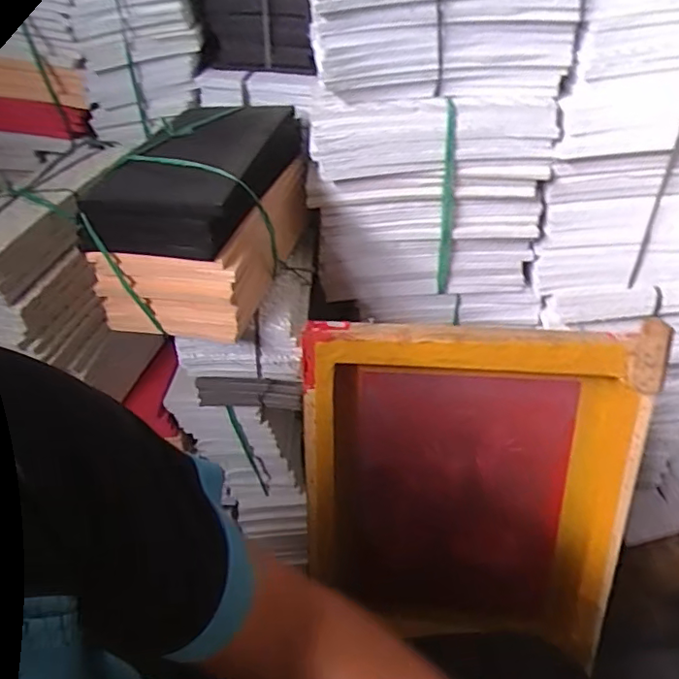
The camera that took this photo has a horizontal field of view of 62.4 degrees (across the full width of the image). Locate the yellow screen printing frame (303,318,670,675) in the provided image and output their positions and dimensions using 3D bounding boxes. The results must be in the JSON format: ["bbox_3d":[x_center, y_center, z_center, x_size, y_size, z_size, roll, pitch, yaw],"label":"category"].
[{"bbox_3d":[0.151,0.190,0.689,0.382,0.441,0.060,1,20,8],"label":"yellow screen printing frame"}]

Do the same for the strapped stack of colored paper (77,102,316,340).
[{"bbox_3d":[-0.154,-0.159,0.693,0.161,0.165,0.319,8,41,14],"label":"strapped stack of colored paper"}]

